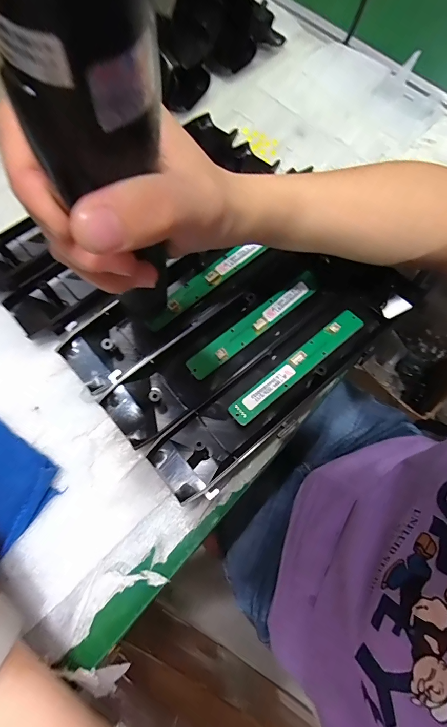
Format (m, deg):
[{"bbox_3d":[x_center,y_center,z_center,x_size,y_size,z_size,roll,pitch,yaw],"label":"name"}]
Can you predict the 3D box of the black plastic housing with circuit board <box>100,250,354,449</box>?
[{"bbox_3d":[0.010,-0.026,0.293,0.232,0.023,0.054,-38,75,-14],"label":"black plastic housing with circuit board"}]

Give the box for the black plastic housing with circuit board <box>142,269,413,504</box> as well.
[{"bbox_3d":[0.061,0.006,0.295,0.267,0.021,0.056,-39,76,-15],"label":"black plastic housing with circuit board"}]

